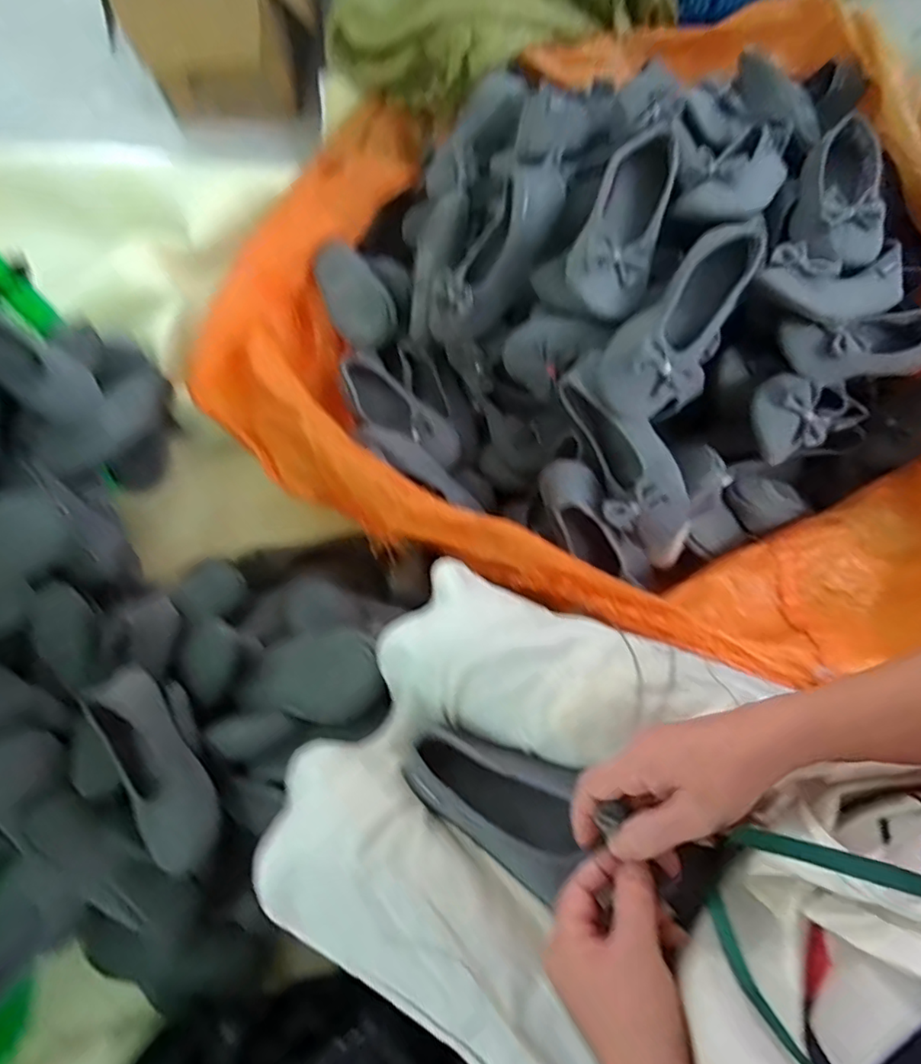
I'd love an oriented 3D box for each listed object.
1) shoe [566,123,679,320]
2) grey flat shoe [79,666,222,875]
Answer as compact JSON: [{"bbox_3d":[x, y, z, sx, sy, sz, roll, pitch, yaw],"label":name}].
[{"bbox_3d":[0.191,-0.354,0.683,0.092,0.055,0.223,27,82,-12],"label":"shoe"},{"bbox_3d":[-0.347,0.264,0.662,0.089,0.051,0.230,-36,73,-10],"label":"grey flat shoe"}]

